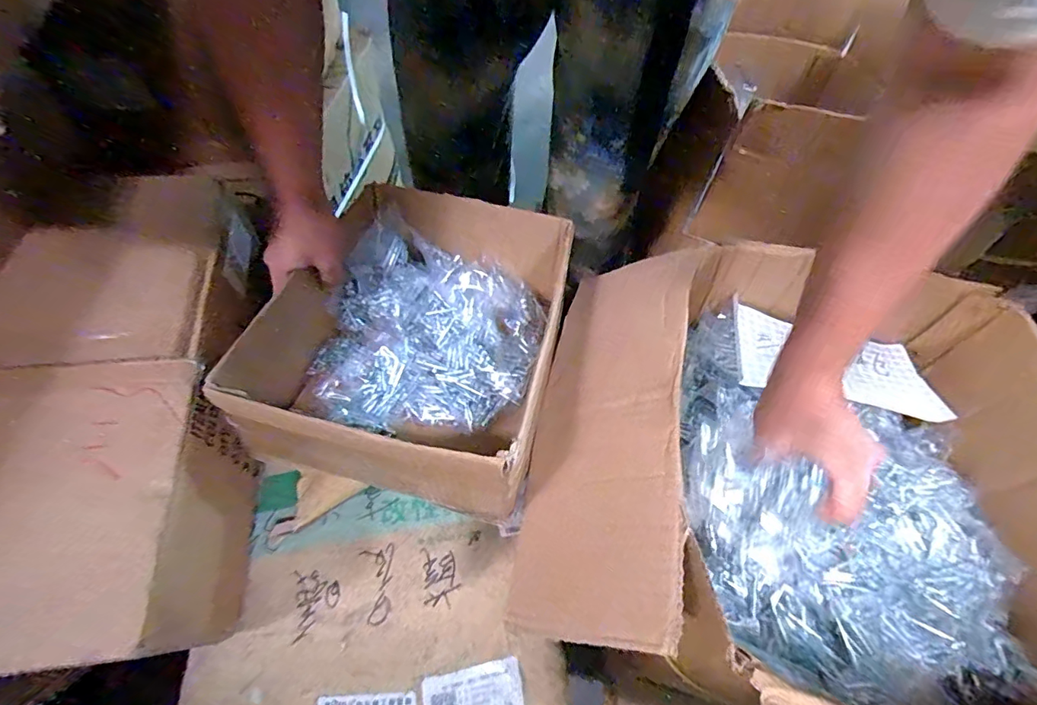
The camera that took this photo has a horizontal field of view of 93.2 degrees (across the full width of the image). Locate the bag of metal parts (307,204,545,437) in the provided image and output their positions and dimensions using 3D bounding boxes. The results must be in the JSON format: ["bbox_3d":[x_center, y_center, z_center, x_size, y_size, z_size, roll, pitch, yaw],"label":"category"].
[{"bbox_3d":[-0.095,-0.028,0.522,0.225,0.060,0.236,9,58,4],"label":"bag of metal parts"}]

